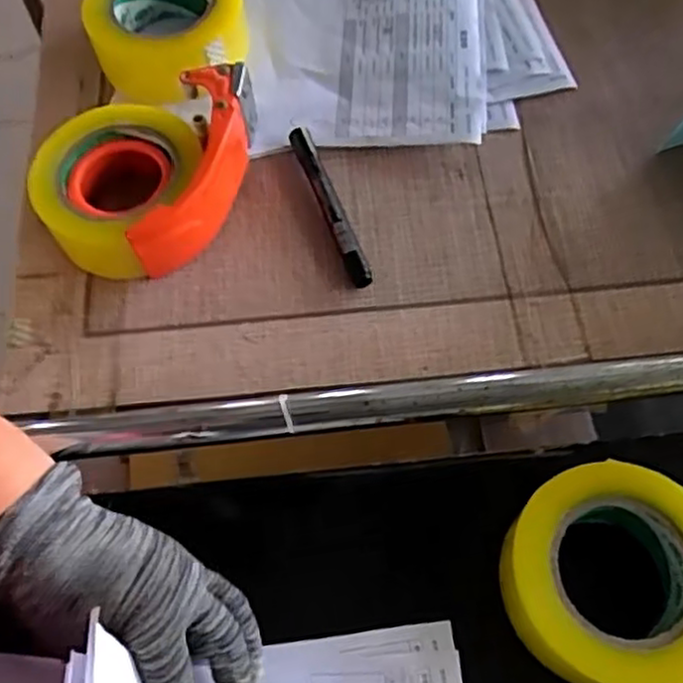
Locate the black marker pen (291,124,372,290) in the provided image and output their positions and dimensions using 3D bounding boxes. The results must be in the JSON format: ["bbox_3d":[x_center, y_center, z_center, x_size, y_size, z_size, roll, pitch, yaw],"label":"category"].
[{"bbox_3d":[-0.008,-0.098,0.519,0.017,0.012,0.136,-19,67,-9],"label":"black marker pen"}]

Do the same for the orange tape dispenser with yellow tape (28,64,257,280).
[{"bbox_3d":[-0.140,-0.123,0.506,0.130,0.064,0.145,9,66,3],"label":"orange tape dispenser with yellow tape"}]

